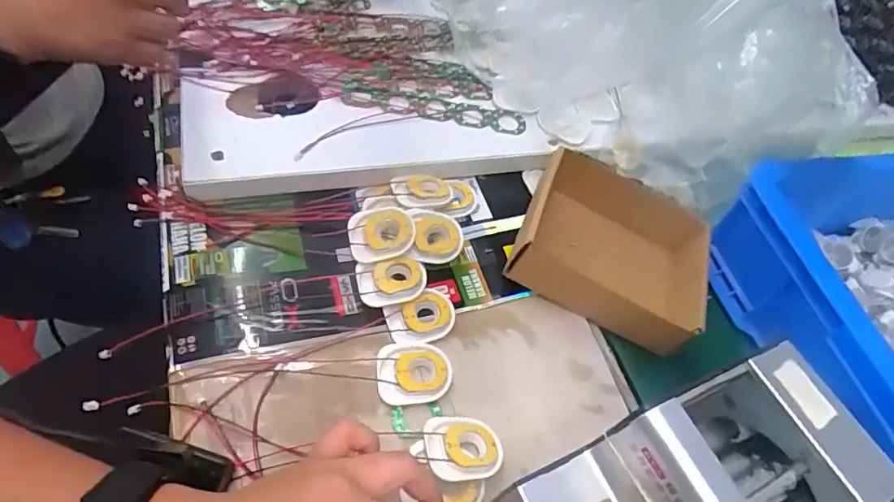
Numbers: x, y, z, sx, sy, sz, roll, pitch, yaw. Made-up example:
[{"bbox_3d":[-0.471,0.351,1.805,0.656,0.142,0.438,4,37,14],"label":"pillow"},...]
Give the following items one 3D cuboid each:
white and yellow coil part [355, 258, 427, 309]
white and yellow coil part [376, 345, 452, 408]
[{"bbox_3d":[-0.047,0.027,0.453,0.058,0.017,0.040,-3,56,-13],"label":"white and yellow coil part"},{"bbox_3d":[-0.026,0.095,0.415,0.057,0.005,0.048,-4,56,-13],"label":"white and yellow coil part"}]

